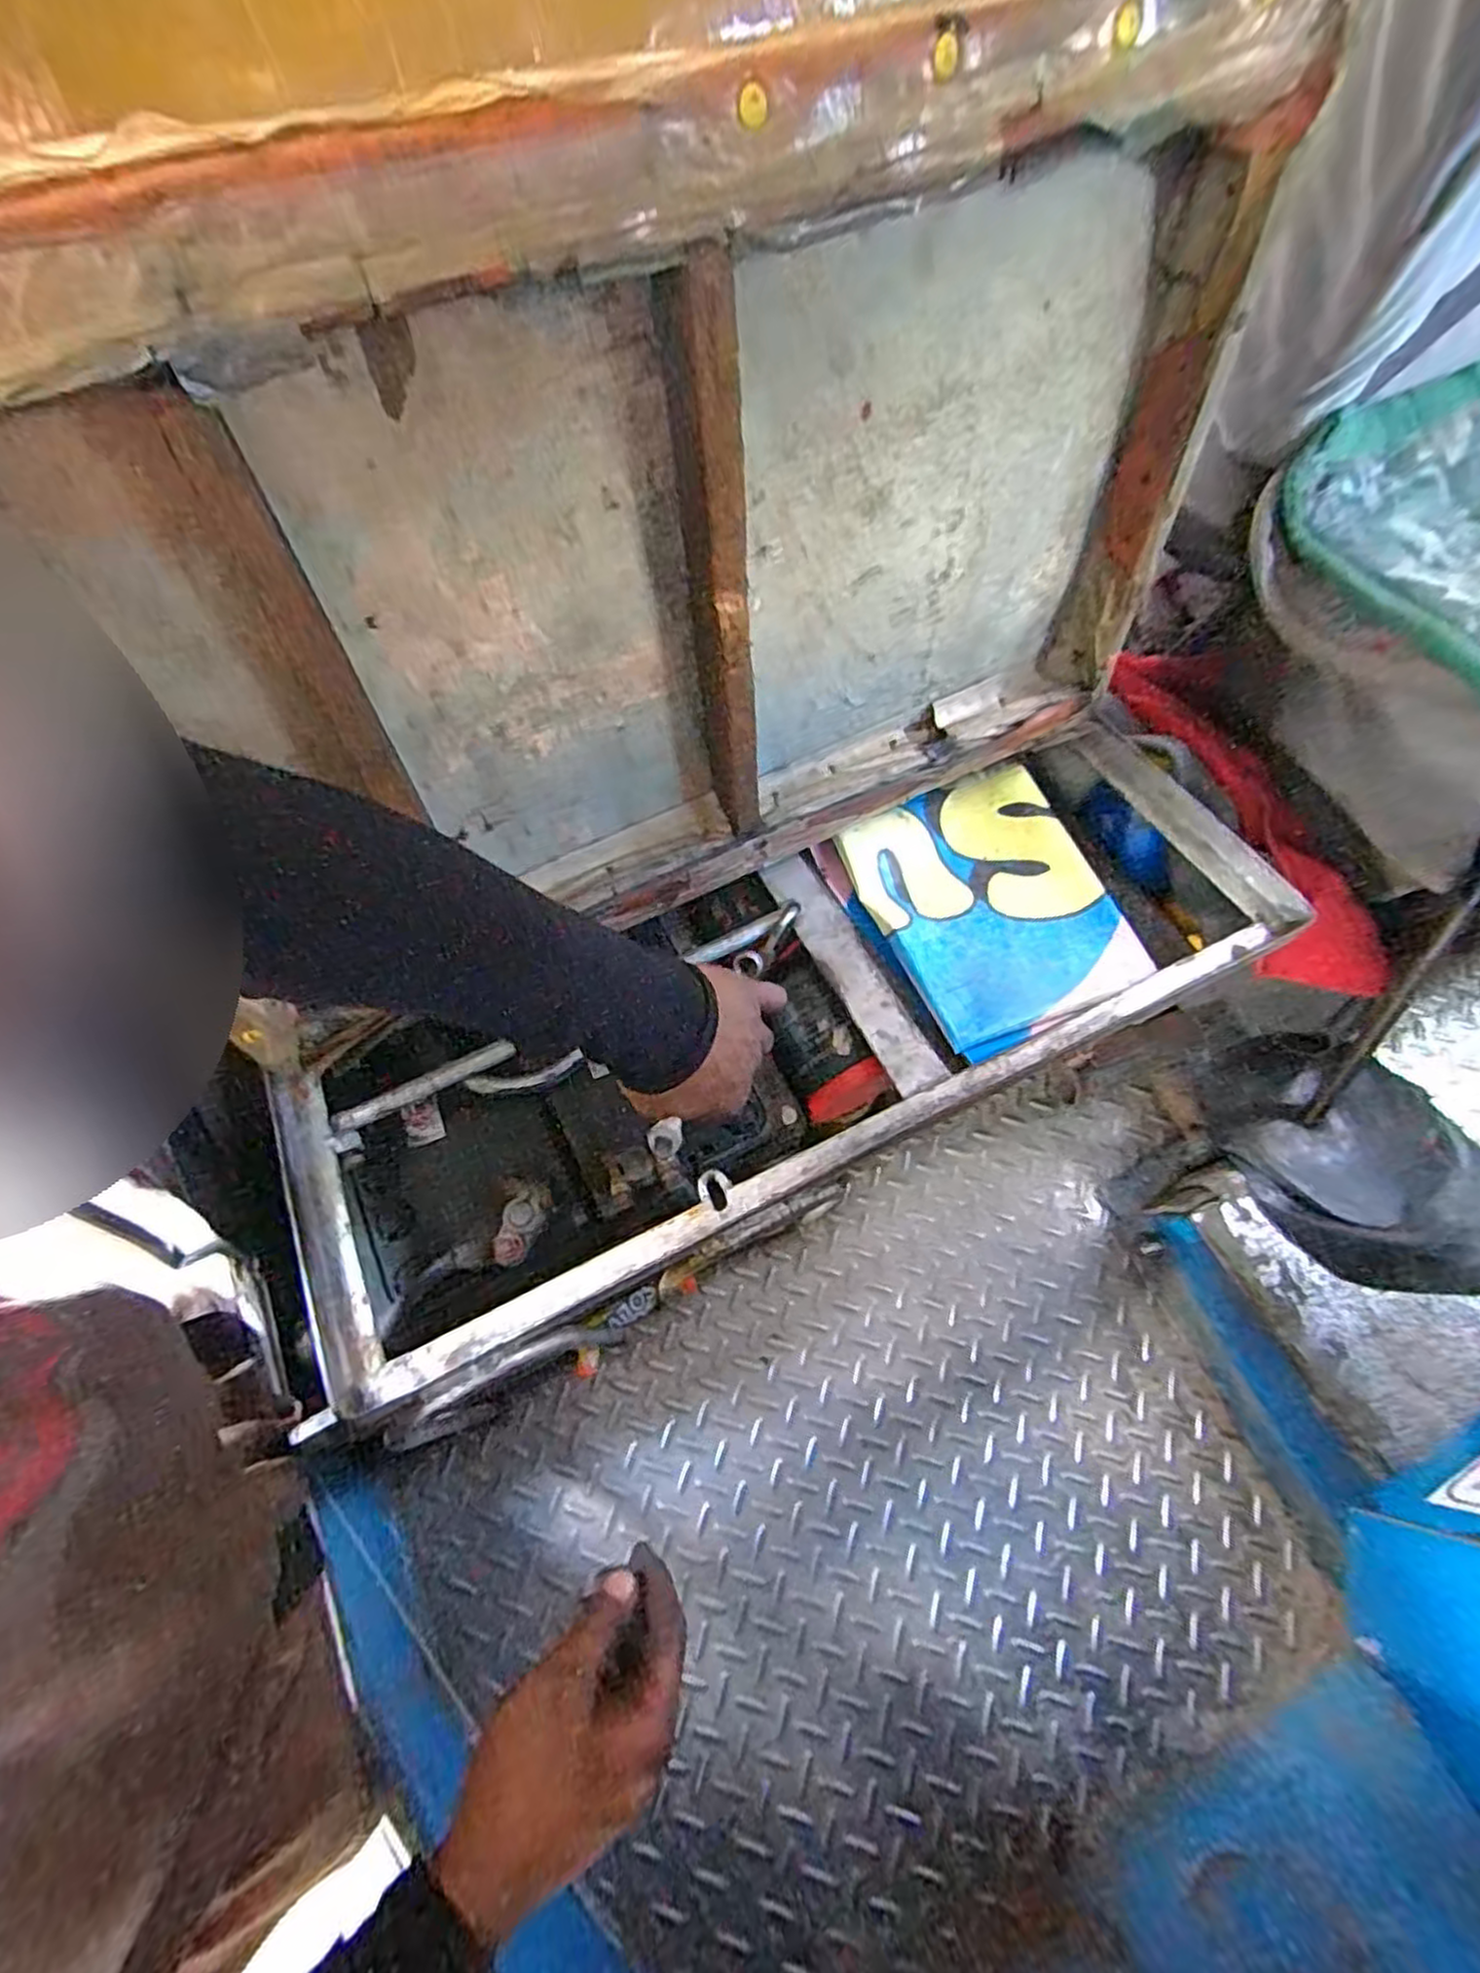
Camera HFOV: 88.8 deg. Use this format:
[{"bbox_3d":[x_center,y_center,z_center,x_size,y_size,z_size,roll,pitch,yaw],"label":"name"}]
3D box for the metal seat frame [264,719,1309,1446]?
[{"bbox_3d":[0.049,0.015,0.545,0.747,0.073,0.242,-24,65,-12],"label":"metal seat frame"}]

